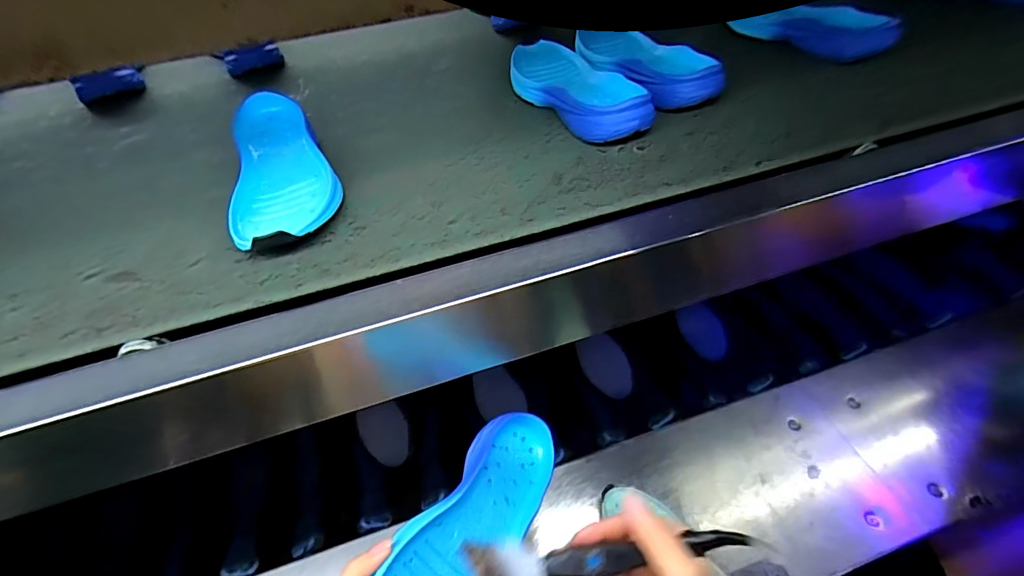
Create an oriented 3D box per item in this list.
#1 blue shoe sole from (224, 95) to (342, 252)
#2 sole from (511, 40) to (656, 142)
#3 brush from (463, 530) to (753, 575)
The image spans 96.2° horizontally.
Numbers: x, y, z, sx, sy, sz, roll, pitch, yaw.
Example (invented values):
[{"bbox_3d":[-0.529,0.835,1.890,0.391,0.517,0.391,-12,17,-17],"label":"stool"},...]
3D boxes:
[{"bbox_3d":[-0.226,-0.115,0.449,0.101,0.044,0.239,-23,49,-16],"label":"blue shoe sole"},{"bbox_3d":[0.073,-0.237,0.538,0.098,0.037,0.247,-25,50,-18],"label":"sole"},{"bbox_3d":[0.058,0.168,0.285,0.170,0.012,0.028,-8,47,3],"label":"brush"}]

